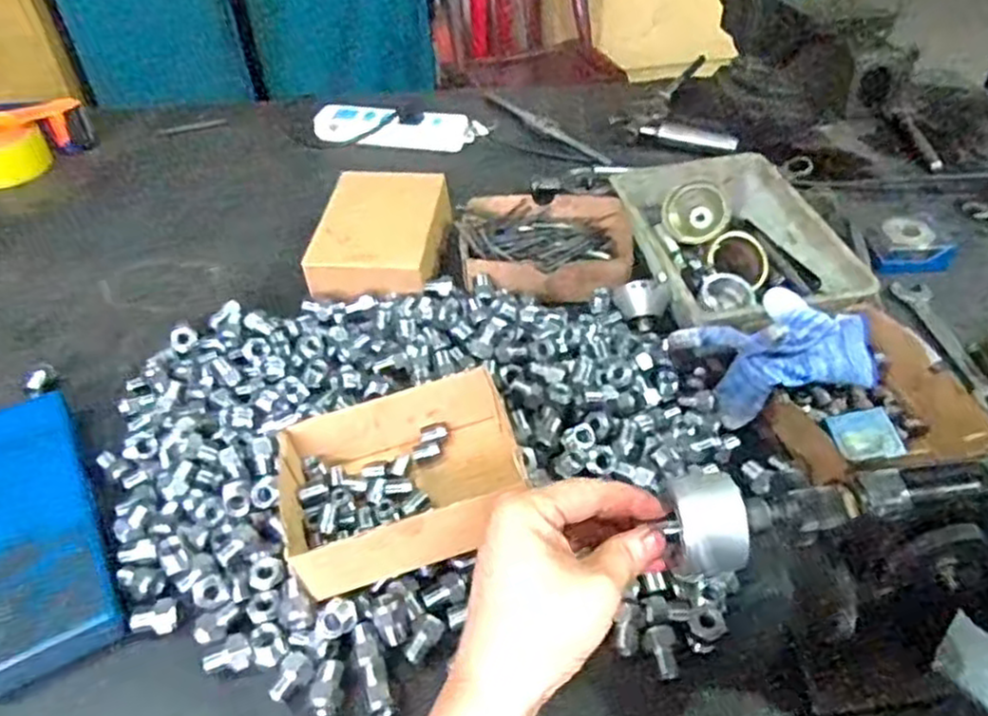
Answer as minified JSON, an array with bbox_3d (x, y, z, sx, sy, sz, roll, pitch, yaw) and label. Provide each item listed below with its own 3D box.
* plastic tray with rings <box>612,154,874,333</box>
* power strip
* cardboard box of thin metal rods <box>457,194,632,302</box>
[{"bbox_3d":[0.228,-0.113,0.723,0.165,0.058,0.271,-8,44,-7],"label":"plastic tray with rings"},{"bbox_3d":[-0.127,-0.303,0.967,0.230,0.034,0.057,6,44,8],"label":"power strip"},{"bbox_3d":[0.055,-0.117,0.746,0.180,0.033,0.149,-5,44,-4],"label":"cardboard box of thin metal rods"}]

